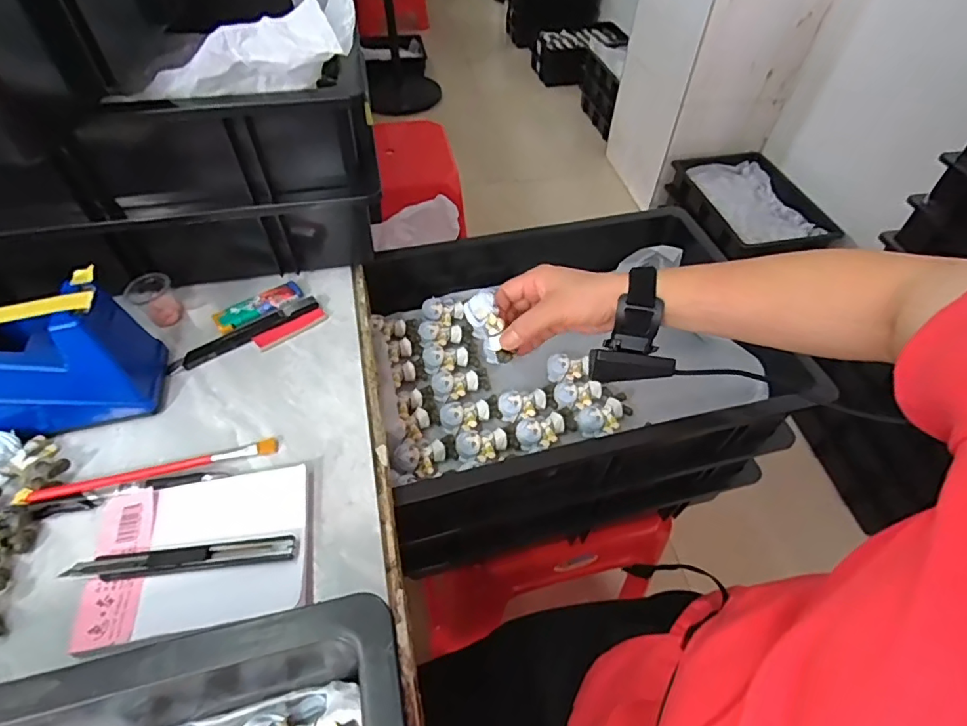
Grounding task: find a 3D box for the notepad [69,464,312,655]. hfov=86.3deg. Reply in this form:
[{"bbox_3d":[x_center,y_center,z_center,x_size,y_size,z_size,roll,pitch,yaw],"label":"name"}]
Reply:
[{"bbox_3d":[-0.180,0.119,0.334,0.129,0.015,0.097,-9,52,-9],"label":"notepad"}]

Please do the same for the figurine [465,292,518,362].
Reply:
[{"bbox_3d":[0.006,-0.029,0.446,0.025,0.064,0.021,-28,20,-22],"label":"figurine"}]

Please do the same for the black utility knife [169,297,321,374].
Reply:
[{"bbox_3d":[-0.212,-0.027,0.459,0.133,0.008,0.018,-30,58,-24],"label":"black utility knife"}]

